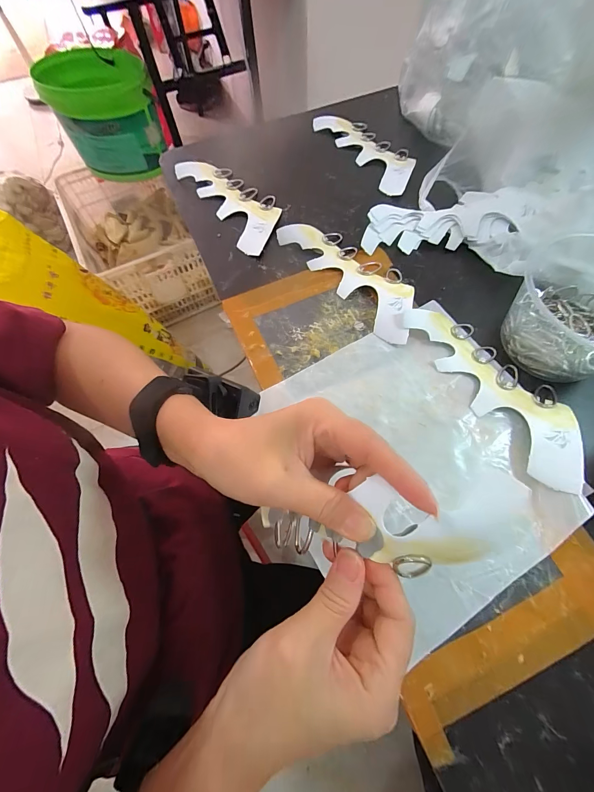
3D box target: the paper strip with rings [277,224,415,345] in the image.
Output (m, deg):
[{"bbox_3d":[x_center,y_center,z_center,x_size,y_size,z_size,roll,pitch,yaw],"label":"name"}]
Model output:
[{"bbox_3d":[0.070,-0.155,0.393,0.075,0.019,0.222,-35,70,-13],"label":"paper strip with rings"}]

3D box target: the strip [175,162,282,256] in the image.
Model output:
[{"bbox_3d":[-0.090,-0.288,0.463,0.085,0.011,0.216,-32,70,-16],"label":"strip"}]

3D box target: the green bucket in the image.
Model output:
[{"bbox_3d":[-0.646,-0.962,1.097,0.323,0.254,0.363,-25,68,-9],"label":"green bucket"}]

